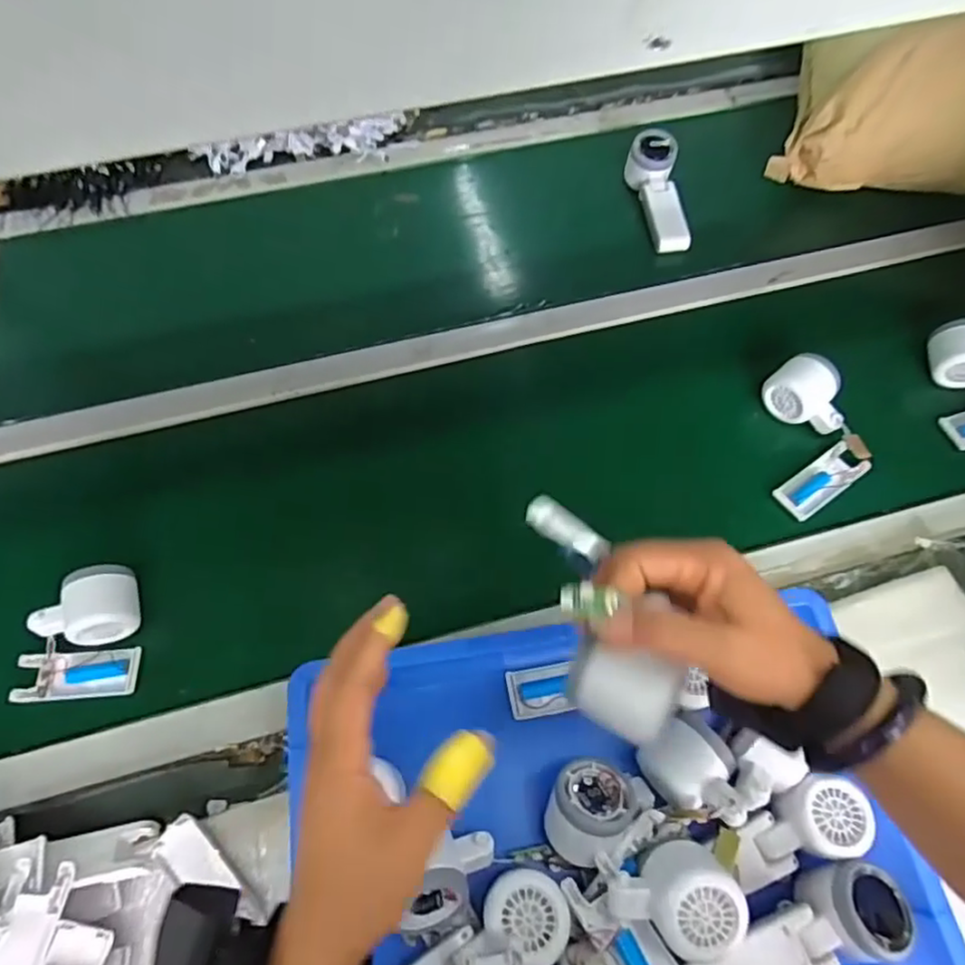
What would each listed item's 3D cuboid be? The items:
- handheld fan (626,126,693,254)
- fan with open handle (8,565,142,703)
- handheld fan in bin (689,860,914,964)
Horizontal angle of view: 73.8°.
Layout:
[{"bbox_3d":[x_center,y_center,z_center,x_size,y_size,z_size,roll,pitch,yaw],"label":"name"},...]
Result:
[{"bbox_3d":[0.233,-0.376,0.844,0.057,0.049,0.174,-9,78,-5],"label":"handheld fan"},{"bbox_3d":[-0.357,0.136,0.579,0.095,0.063,0.108,-4,62,-2],"label":"fan with open handle"},{"bbox_3d":[0.213,0.309,0.439,0.166,0.042,0.058,-14,63,-7],"label":"handheld fan in bin"}]

